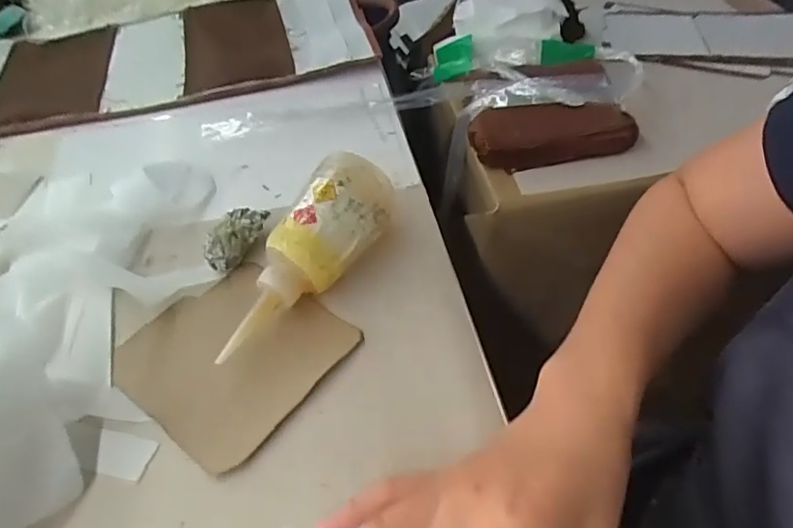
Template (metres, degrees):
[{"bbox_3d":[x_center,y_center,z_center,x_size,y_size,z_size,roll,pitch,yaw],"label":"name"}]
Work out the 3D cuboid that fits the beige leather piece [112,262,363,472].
[{"bbox_3d":[-0.111,0.060,0.386,0.132,0.010,0.124,27,59,26],"label":"beige leather piece"}]

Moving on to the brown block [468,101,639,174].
[{"bbox_3d":[0.144,-0.123,0.542,0.146,0.044,0.059,-7,46,-2],"label":"brown block"}]

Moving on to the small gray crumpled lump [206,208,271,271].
[{"bbox_3d":[-0.123,-0.019,0.438,0.026,0.031,0.053,29,55,27],"label":"small gray crumpled lump"}]

